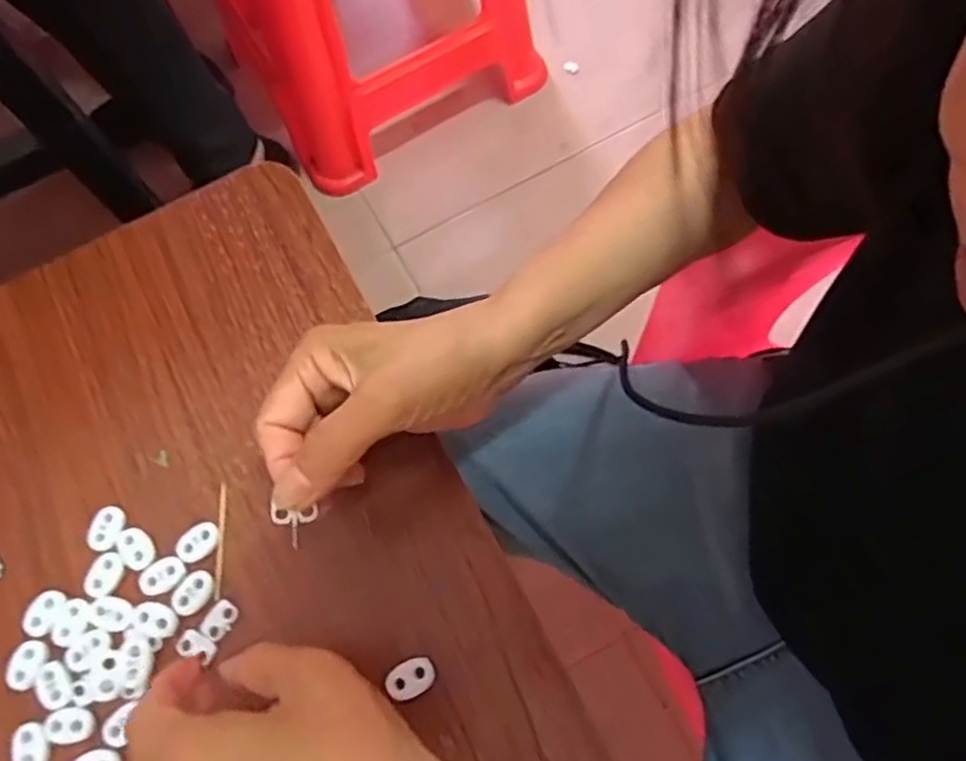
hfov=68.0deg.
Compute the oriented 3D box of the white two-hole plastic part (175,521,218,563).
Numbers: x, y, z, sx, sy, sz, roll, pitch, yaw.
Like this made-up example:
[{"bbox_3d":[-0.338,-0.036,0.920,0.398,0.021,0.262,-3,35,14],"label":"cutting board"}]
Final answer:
[{"bbox_3d":[-0.145,0.082,0.364,0.022,0.004,0.015,-31,71,-7],"label":"white two-hole plastic part"}]

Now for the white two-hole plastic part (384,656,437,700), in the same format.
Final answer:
[{"bbox_3d":[-0.034,0.139,0.335,0.023,0.004,0.015,-26,70,-6],"label":"white two-hole plastic part"}]

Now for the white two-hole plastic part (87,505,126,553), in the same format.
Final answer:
[{"bbox_3d":[-0.196,0.077,0.373,0.017,0.005,0.023,2,70,5],"label":"white two-hole plastic part"}]

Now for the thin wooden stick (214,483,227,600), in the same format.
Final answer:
[{"bbox_3d":[-0.134,0.081,0.365,0.004,0.004,0.057,-4,70,3],"label":"thin wooden stick"}]

